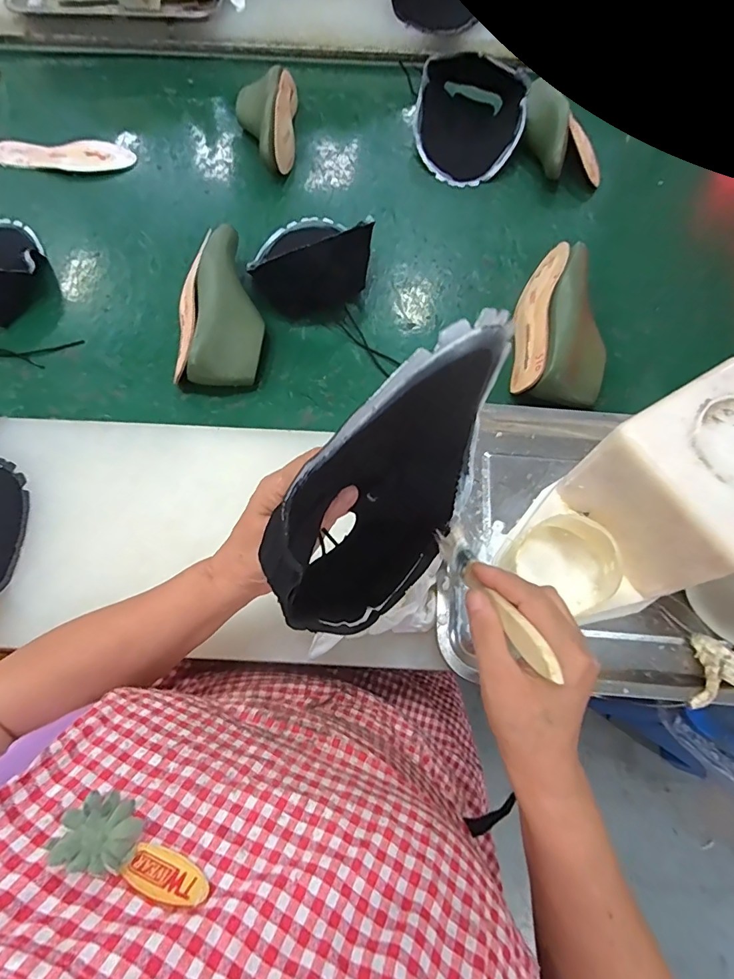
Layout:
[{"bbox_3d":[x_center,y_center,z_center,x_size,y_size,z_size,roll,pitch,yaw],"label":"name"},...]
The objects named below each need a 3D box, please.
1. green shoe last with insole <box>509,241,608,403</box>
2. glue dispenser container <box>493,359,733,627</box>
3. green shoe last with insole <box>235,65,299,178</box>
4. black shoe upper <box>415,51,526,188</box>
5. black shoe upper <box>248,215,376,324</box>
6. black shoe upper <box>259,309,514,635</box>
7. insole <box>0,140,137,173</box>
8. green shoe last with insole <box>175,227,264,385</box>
[{"bbox_3d":[0.258,-0.213,0.604,0.122,0.071,0.223,9,68,2],"label":"green shoe last with insole"},{"bbox_3d":[0.242,0.012,0.379,0.218,0.122,0.125,-33,73,-13],"label":"glue dispenser container"},{"bbox_3d":[-0.171,-0.624,0.760,0.097,0.078,0.234,0,68,-1],"label":"green shoe last with insole"},{"bbox_3d":[0.170,-0.619,0.766,0.174,0.076,0.205,11,68,3],"label":"black shoe upper"},{"bbox_3d":[-0.092,-0.341,0.638,0.163,0.094,0.184,-27,71,-11],"label":"black shoe upper"},{"bbox_3d":[0.018,0.005,0.280,0.070,0.210,0.180,38,72,13],"label":"black shoe upper"},{"bbox_3d":[-0.503,-0.552,0.756,0.221,0.014,0.055,0,80,-2],"label":"insole"},{"bbox_3d":[-0.196,-0.233,0.601,0.105,0.077,0.217,-8,69,-4],"label":"green shoe last with insole"}]

